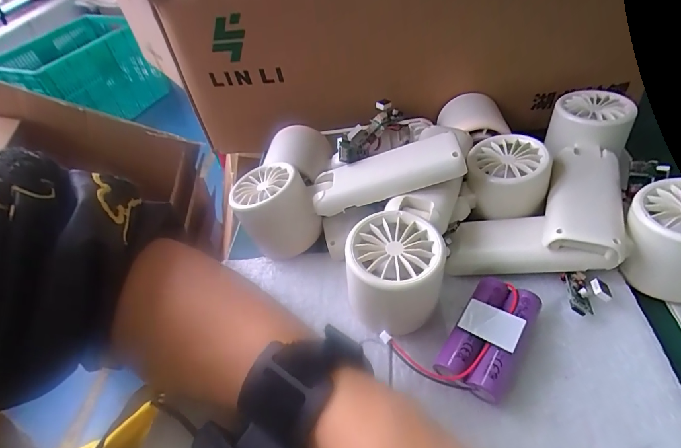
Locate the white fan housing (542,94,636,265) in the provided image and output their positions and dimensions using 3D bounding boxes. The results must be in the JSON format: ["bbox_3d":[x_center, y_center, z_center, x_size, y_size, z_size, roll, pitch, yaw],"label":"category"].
[{"bbox_3d":[0.176,-0.038,0.279,0.054,0.043,0.167,14,49,23],"label":"white fan housing"}]

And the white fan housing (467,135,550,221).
[{"bbox_3d":[0.119,-0.035,0.277,0.052,0.039,0.054,-4,44,6],"label":"white fan housing"}]

